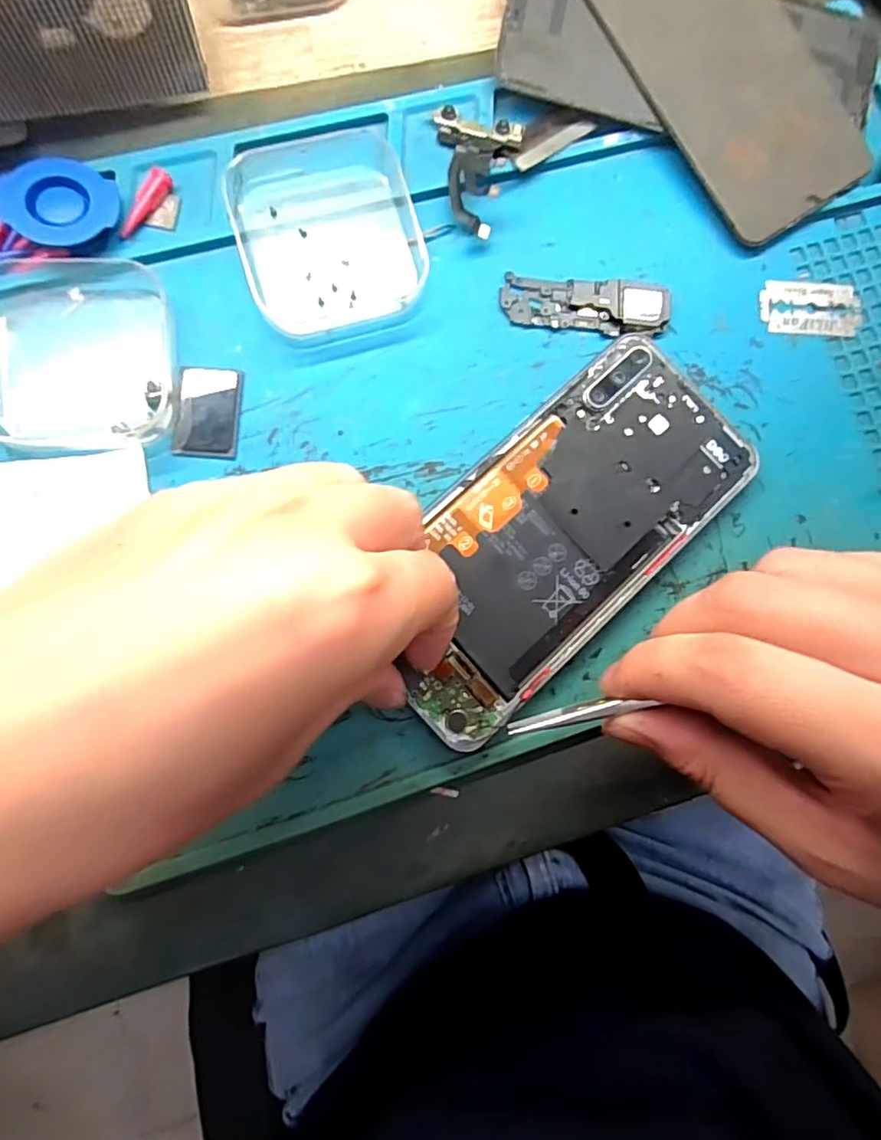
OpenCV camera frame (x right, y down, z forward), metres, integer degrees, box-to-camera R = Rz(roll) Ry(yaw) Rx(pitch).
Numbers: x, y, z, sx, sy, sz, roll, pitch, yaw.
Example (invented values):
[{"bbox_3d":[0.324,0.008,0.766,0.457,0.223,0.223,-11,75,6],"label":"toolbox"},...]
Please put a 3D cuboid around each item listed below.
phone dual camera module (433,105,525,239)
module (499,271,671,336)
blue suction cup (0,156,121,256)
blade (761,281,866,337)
[{"bbox_3d":[0.011,-0.150,0.224,0.033,0.006,0.047,13,82,-3],"label":"phone dual camera module"},{"bbox_3d":[0.056,-0.101,0.225,0.063,0.006,0.022,1,83,-5],"label":"module"},{"bbox_3d":[-0.130,-0.125,0.203,0.034,0.012,0.034,1,83,-5],"label":"blue suction cup"},{"bbox_3d":[0.147,-0.104,0.234,0.042,0.004,0.023,-1,83,-5],"label":"blade"}]

